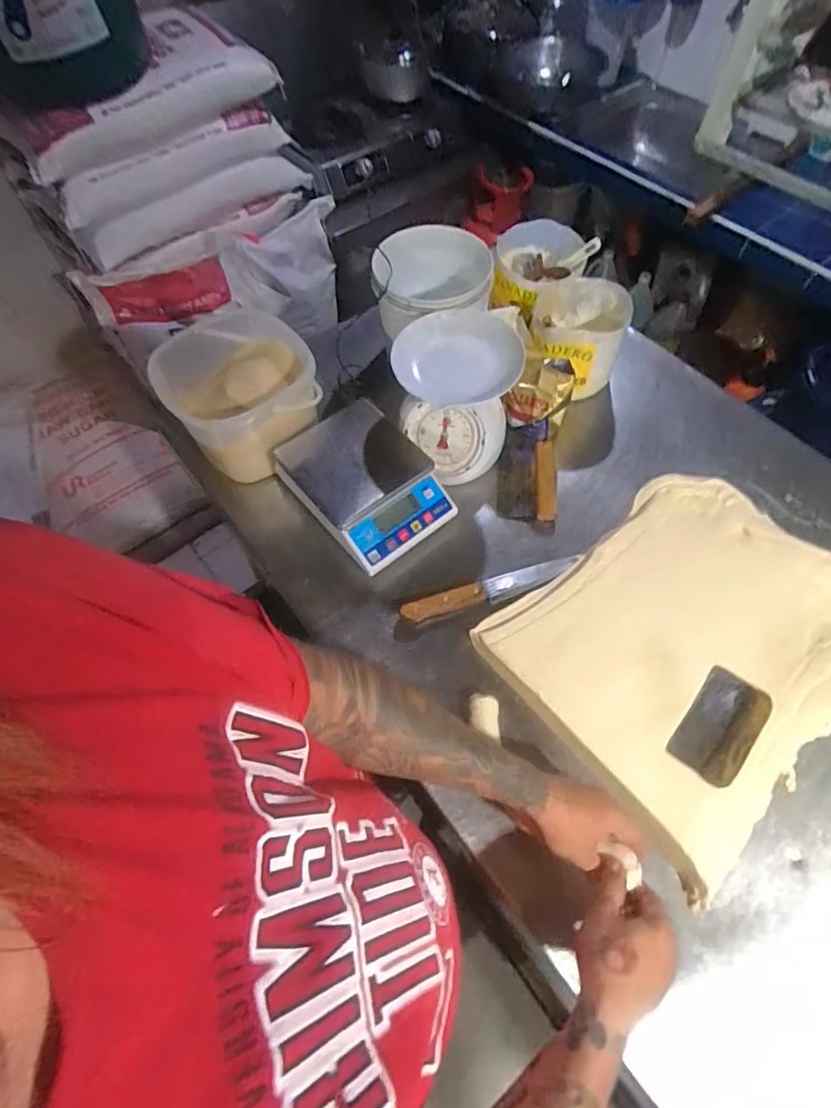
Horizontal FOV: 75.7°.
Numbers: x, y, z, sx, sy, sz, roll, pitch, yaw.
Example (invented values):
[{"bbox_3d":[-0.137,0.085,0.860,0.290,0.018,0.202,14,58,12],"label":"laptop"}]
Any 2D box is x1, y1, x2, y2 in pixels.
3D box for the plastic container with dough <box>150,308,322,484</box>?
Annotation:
[{"bbox_3d":[-0.276,-0.257,0.860,0.218,0.138,0.247,-33,65,-16],"label":"plastic container with dough"}]

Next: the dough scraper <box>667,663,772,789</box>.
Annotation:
[{"bbox_3d":[0.384,0.212,0.670,0.074,0.016,0.147,39,69,20],"label":"dough scraper"}]

